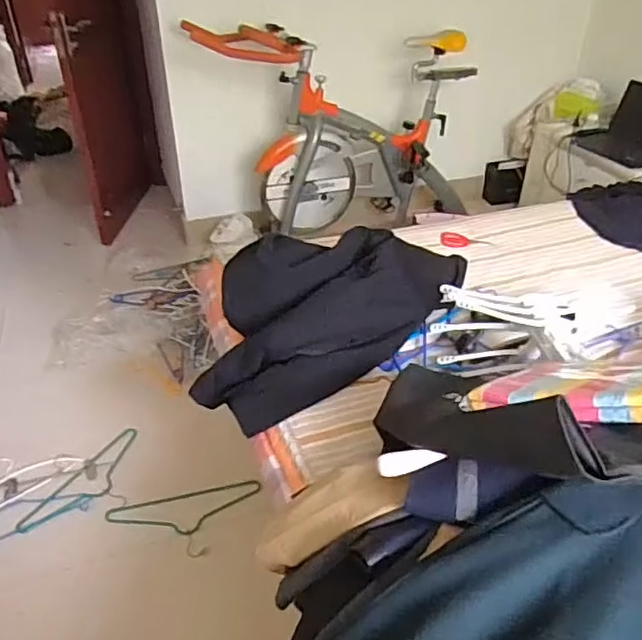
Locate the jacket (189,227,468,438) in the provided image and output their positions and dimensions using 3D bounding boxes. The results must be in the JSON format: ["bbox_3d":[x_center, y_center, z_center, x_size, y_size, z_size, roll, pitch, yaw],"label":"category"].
[{"bbox_3d":[0.043,-0.052,1.444,0.737,0.272,0.306,-22,41,-28],"label":"jacket"}]

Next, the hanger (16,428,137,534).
[{"bbox_3d":[-0.641,0.483,1.730,0.208,0.021,0.419,19,40,24],"label":"hanger"}]

